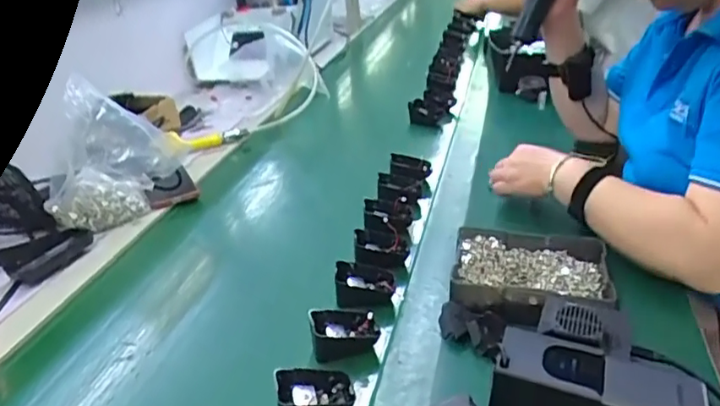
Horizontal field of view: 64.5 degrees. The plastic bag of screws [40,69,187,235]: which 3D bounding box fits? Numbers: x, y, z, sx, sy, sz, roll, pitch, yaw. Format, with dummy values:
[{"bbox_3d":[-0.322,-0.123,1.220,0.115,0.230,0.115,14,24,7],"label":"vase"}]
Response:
[{"bbox_3d":[-0.376,-0.072,0.841,0.191,0.189,0.089,-20,31,-24],"label":"plastic bag of screws"}]

